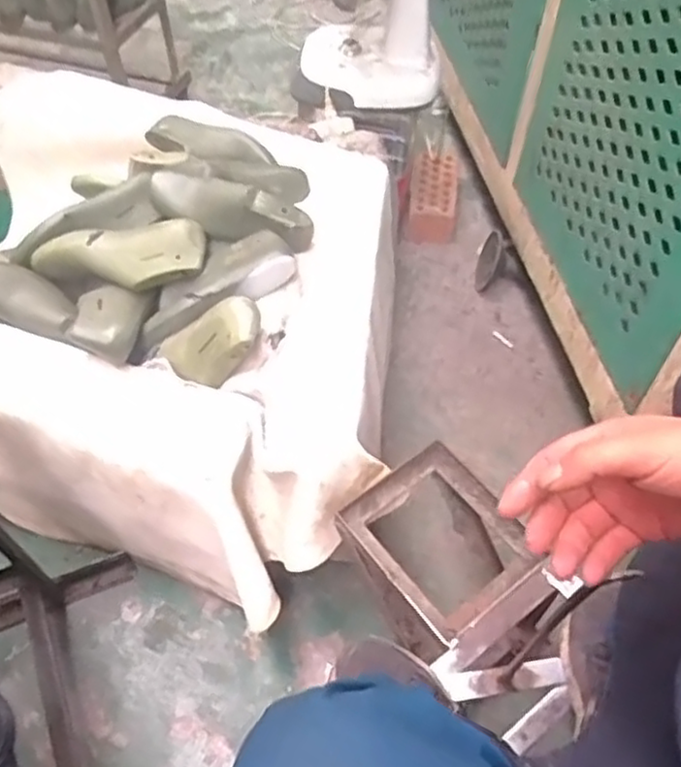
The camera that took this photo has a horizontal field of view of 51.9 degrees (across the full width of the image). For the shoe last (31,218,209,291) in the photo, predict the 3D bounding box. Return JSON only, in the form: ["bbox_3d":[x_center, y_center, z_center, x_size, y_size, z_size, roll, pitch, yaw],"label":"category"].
[{"bbox_3d":[-0.331,-0.191,1.044,0.256,0.074,0.071,-4,53,-4],"label":"shoe last"}]

